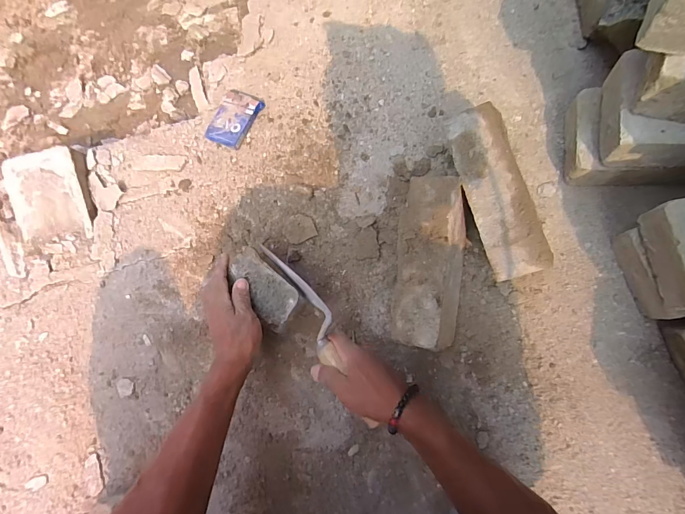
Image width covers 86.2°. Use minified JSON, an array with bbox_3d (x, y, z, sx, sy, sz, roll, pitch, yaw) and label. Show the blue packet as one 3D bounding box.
[{"bbox_3d":[-0.181,-0.232,0.618,0.066,0.018,0.100,21,79,5],"label":"blue packet"}]

